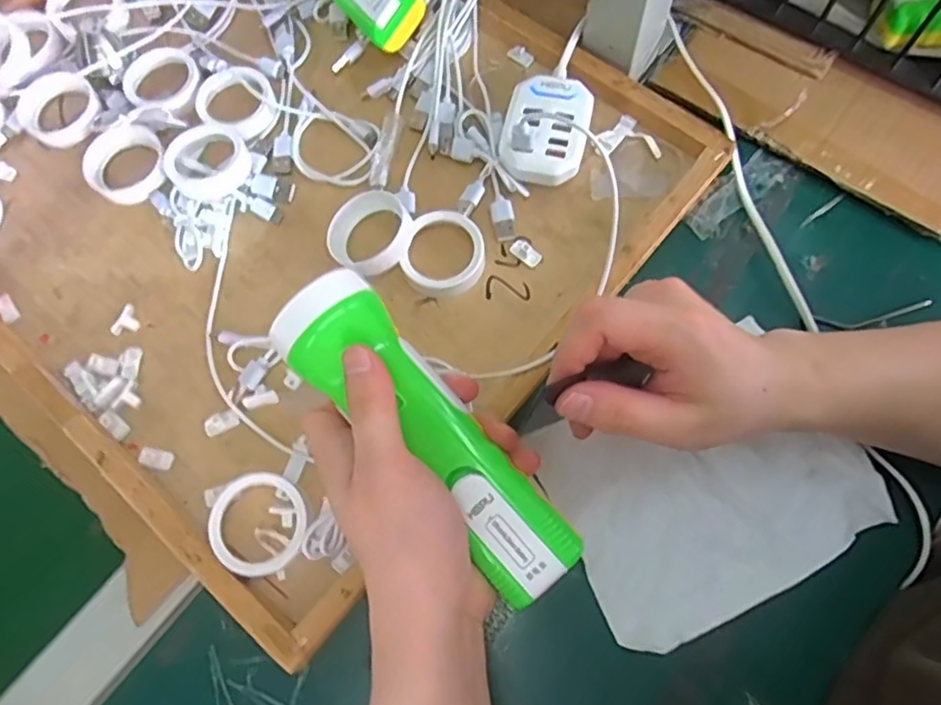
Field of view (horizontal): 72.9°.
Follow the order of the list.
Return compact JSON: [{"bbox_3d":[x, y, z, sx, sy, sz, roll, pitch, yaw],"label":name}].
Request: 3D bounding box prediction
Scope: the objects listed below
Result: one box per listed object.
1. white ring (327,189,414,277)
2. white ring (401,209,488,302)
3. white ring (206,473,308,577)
[{"bbox_3d":[-0.064,-0.074,0.398,0.051,0.020,0.053,-1,69,3],"label":"white ring"},{"bbox_3d":[-0.016,-0.061,0.393,0.050,0.016,0.052,-1,69,3],"label":"white ring"},{"bbox_3d":[-0.114,0.094,0.347,0.051,0.017,0.051,0,71,1],"label":"white ring"}]

